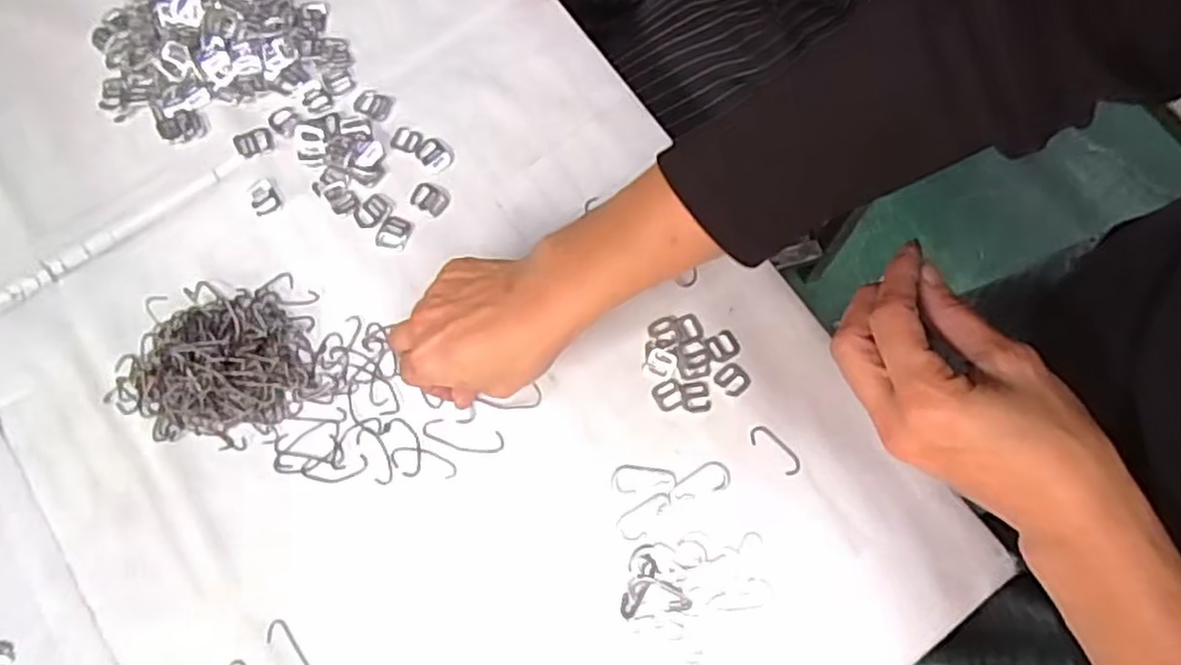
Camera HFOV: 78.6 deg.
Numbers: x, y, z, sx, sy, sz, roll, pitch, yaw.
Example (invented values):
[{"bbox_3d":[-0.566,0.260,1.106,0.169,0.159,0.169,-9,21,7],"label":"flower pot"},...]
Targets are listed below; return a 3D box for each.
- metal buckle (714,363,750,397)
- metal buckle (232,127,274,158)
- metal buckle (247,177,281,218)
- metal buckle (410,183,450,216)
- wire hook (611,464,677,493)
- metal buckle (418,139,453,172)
[{"bbox_3d":[0.087,0.029,0.441,0.018,0.004,0.019,-44,78,-10],"label":"metal buckle"},{"bbox_3d":[-0.227,-0.128,0.486,0.024,0.007,0.018,-30,76,-7],"label":"metal buckle"},{"bbox_3d":[-0.215,-0.090,0.474,0.018,0.006,0.023,-24,76,-6],"label":"metal buckle"},{"bbox_3d":[-0.106,-0.088,0.474,0.025,0.004,0.017,32,77,9],"label":"metal buckle"},{"bbox_3d":[0.032,0.087,0.428,0.038,0.004,0.016,0,75,1],"label":"wire hook"},{"bbox_3d":[-0.104,-0.119,0.483,0.025,0.004,0.019,41,79,11],"label":"metal buckle"}]

